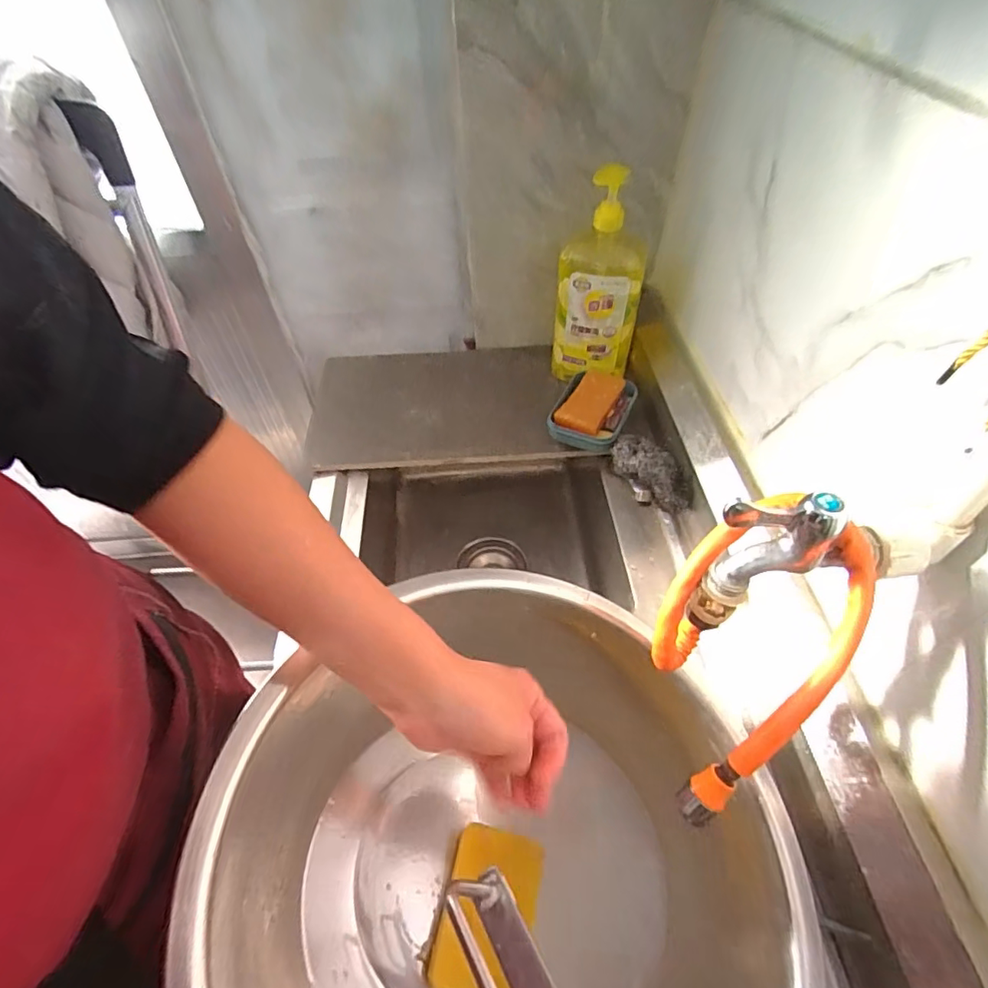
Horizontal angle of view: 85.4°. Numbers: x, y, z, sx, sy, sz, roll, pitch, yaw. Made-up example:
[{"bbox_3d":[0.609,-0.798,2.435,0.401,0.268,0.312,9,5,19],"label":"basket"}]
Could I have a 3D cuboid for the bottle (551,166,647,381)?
[{"bbox_3d":[0.141,-0.281,0.724,0.111,0.261,0.086,7,51,8],"label":"bottle"}]

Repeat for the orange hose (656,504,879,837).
[{"bbox_3d":[0.158,0.104,0.352,0.103,0.044,0.209,30,101,30],"label":"orange hose"}]

